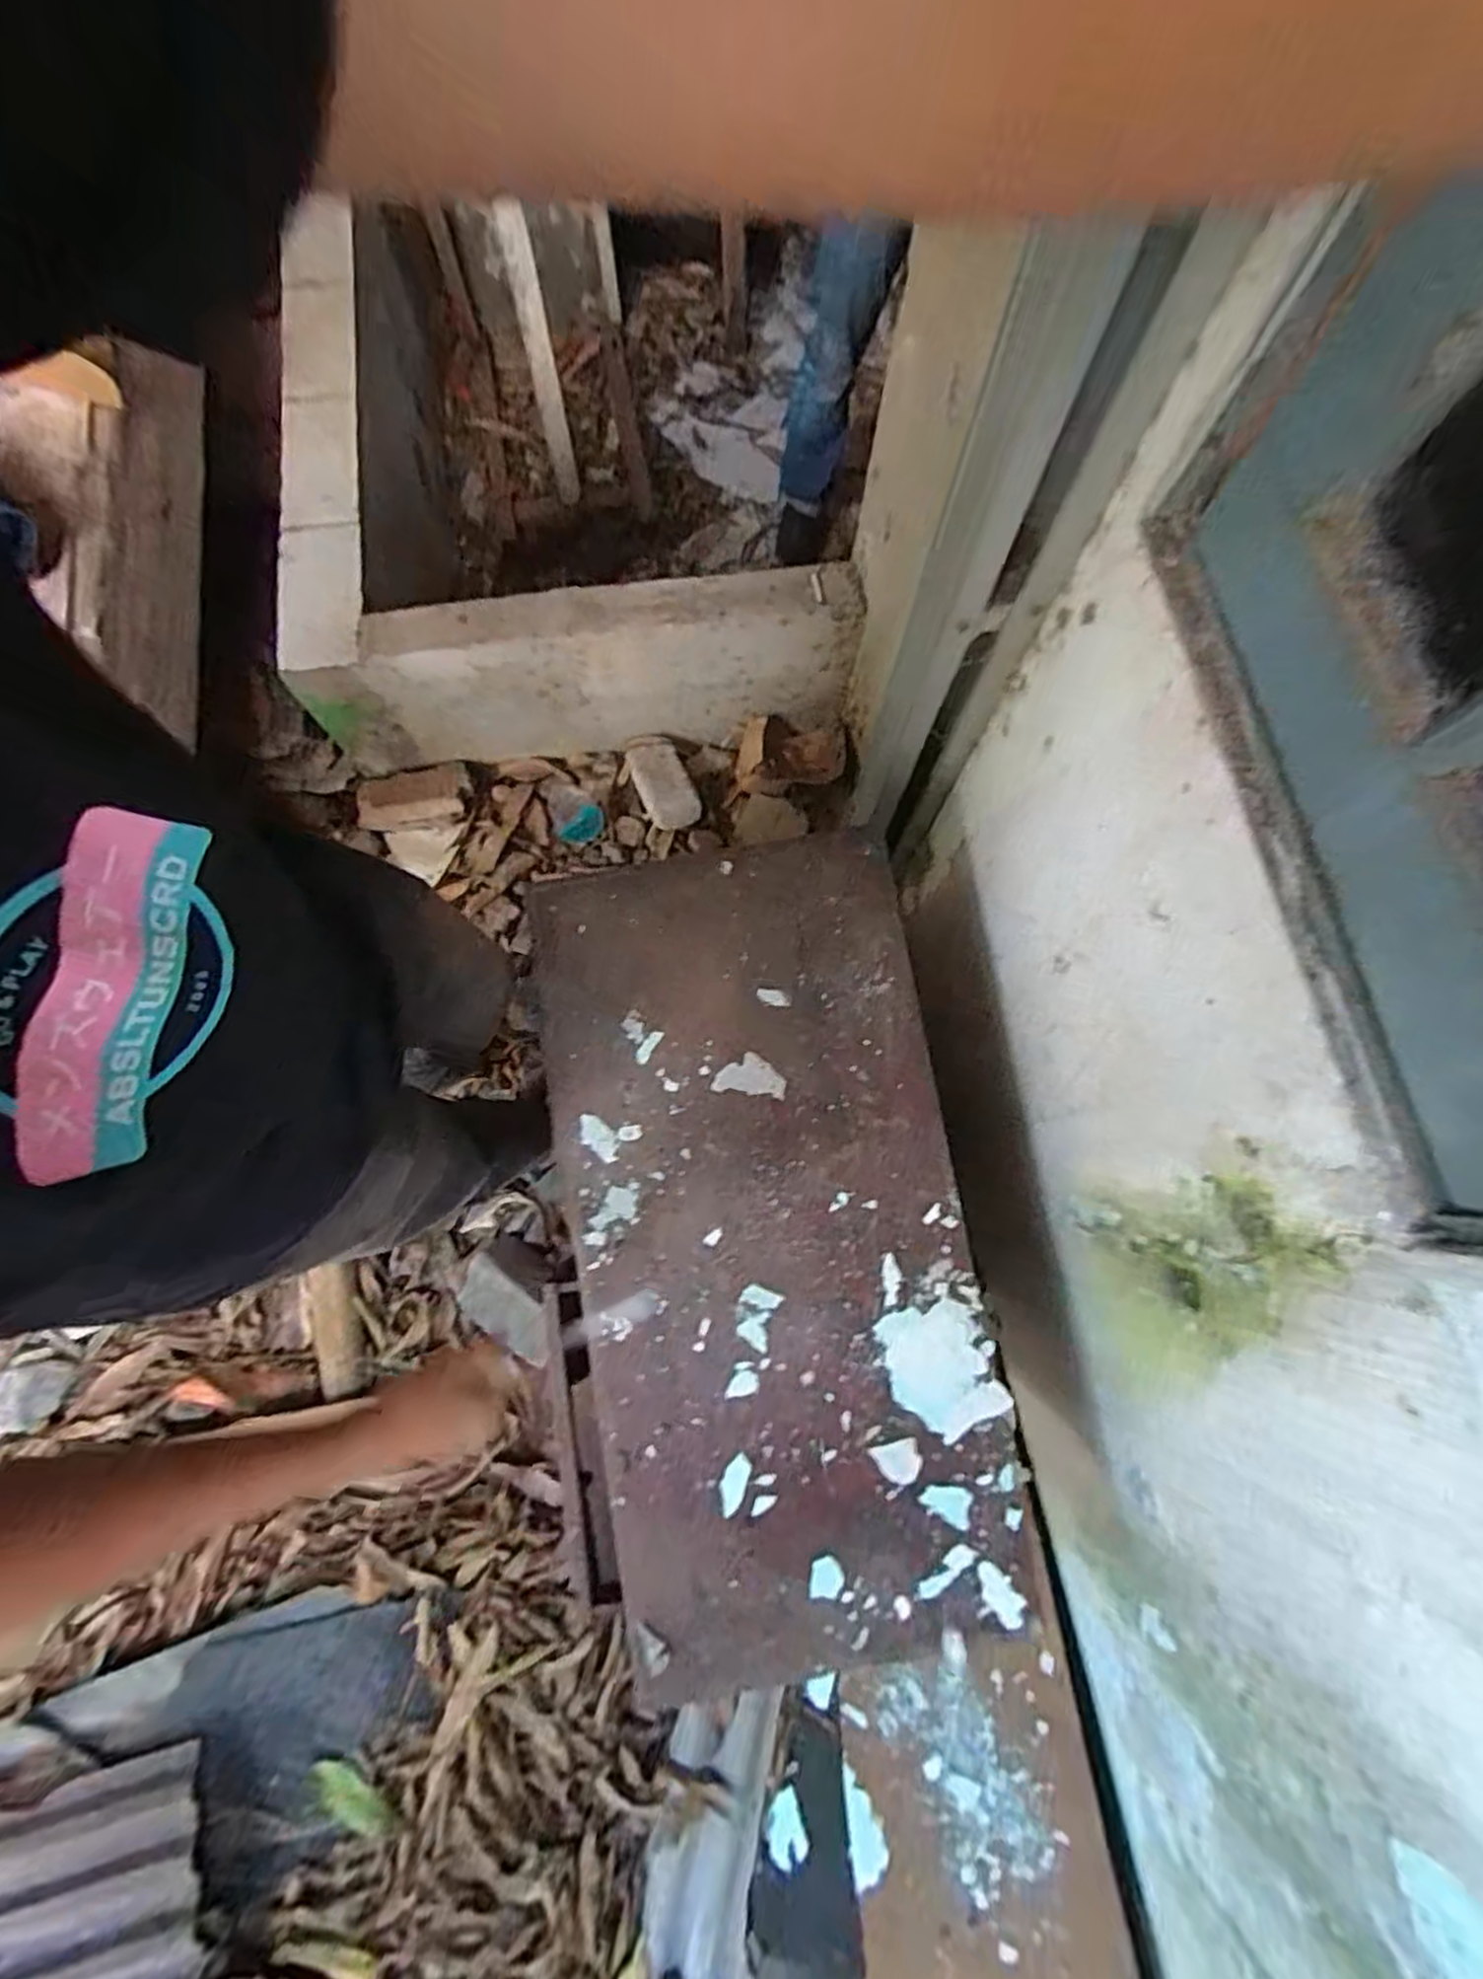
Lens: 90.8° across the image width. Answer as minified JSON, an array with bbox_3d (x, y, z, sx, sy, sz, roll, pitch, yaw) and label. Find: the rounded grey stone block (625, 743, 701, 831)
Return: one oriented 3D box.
[{"bbox_3d":[-0.168,-0.440,1.564,0.108,0.041,0.219,-24,77,-7],"label":"rounded grey stone block"}]

